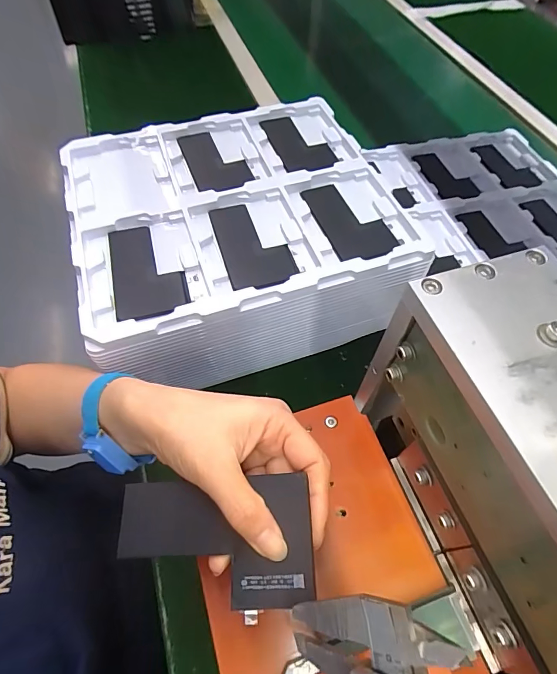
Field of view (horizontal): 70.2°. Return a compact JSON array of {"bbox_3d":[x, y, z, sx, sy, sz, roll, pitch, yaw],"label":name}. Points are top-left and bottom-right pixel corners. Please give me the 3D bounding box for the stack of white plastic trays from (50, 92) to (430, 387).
[{"bbox_3d":[-0.050,-0.118,0.444,0.313,0.102,0.280,-17,60,-11],"label":"stack of white plastic trays"}]

